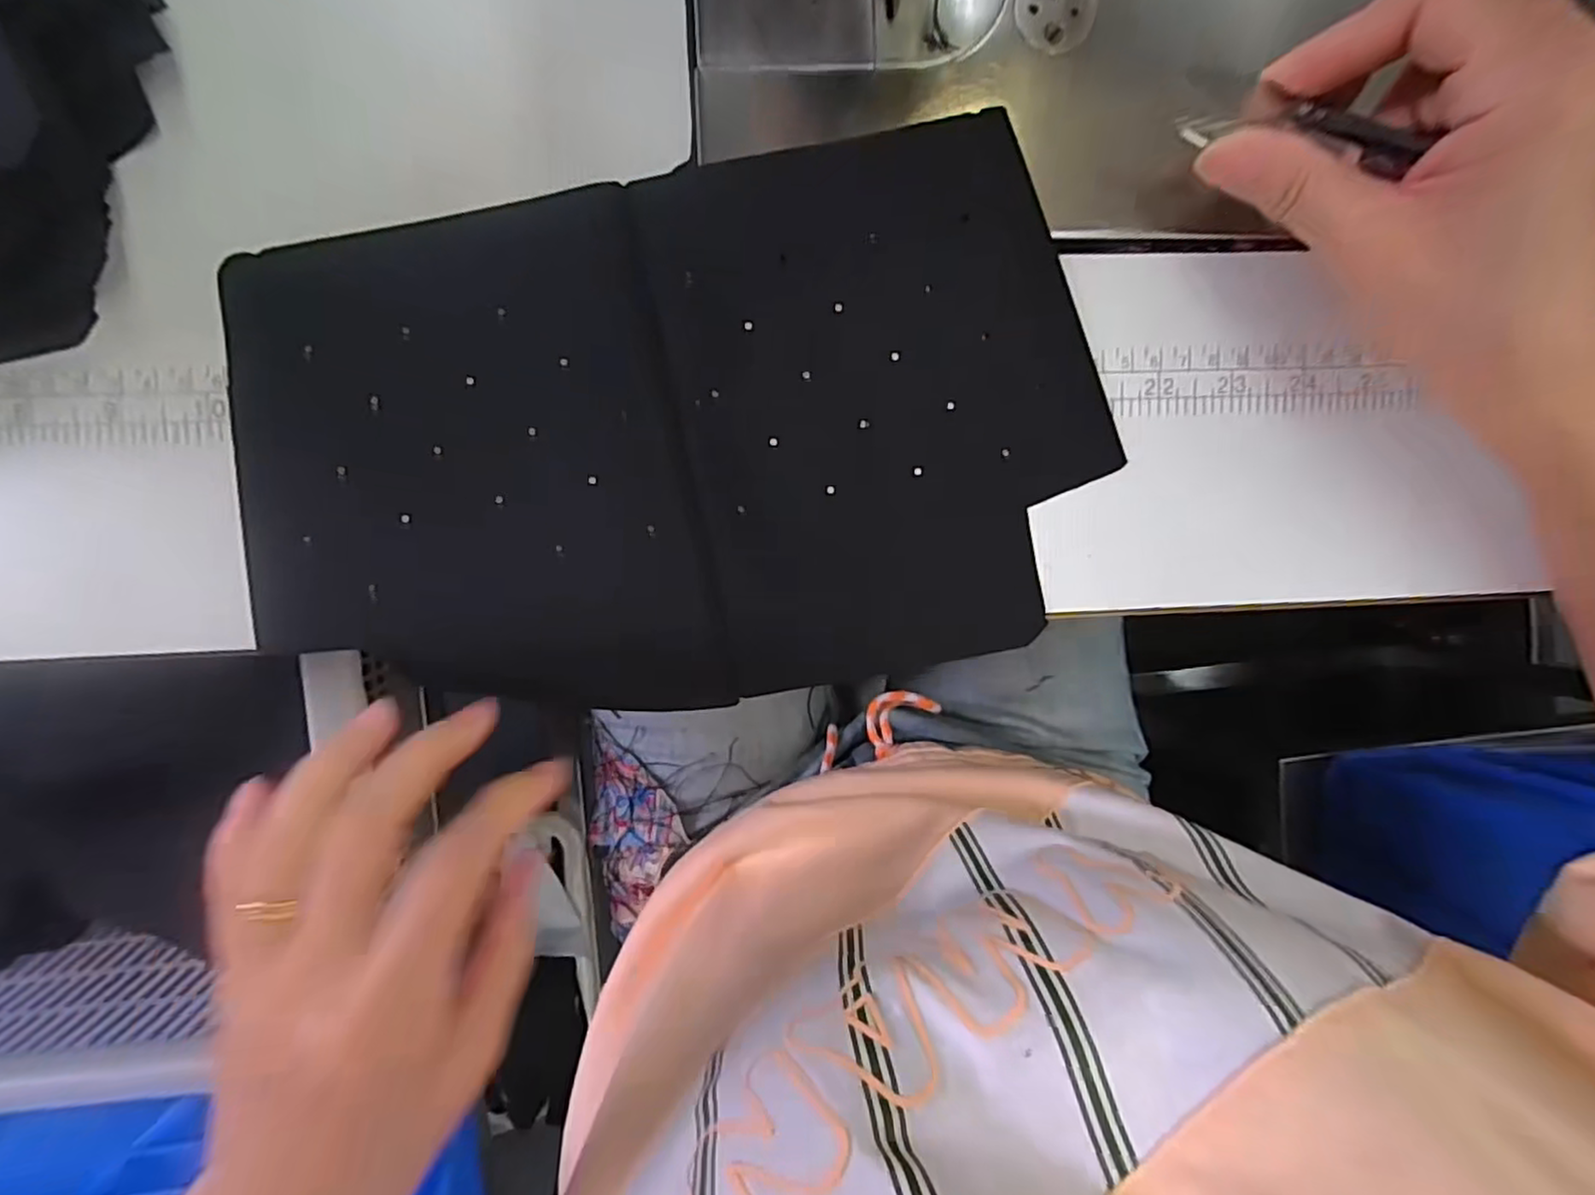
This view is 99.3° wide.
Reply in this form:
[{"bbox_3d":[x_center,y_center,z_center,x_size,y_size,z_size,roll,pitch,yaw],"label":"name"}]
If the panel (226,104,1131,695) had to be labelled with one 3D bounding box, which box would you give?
[{"bbox_3d":[-0.036,-0.048,0.220,0.265,0.005,0.166,-12,95,-3],"label":"panel"}]

